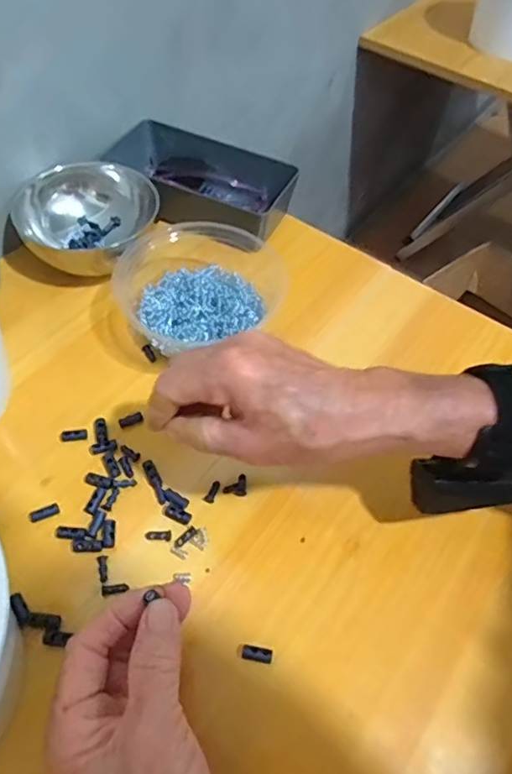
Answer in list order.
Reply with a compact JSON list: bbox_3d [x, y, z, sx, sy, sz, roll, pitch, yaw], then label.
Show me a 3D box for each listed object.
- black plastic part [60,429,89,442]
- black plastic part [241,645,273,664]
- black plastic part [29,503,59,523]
[{"bbox_3d":[-0.137,0.036,0.405,0.020,0.005,0.008,-8,56,-11],"label":"black plastic part"},{"bbox_3d":[0.001,0.162,0.328,0.019,0.005,0.008,11,55,2],"label":"black plastic part"},{"bbox_3d":[-0.144,0.085,0.367,0.019,0.004,0.008,-20,60,-18],"label":"black plastic part"}]

